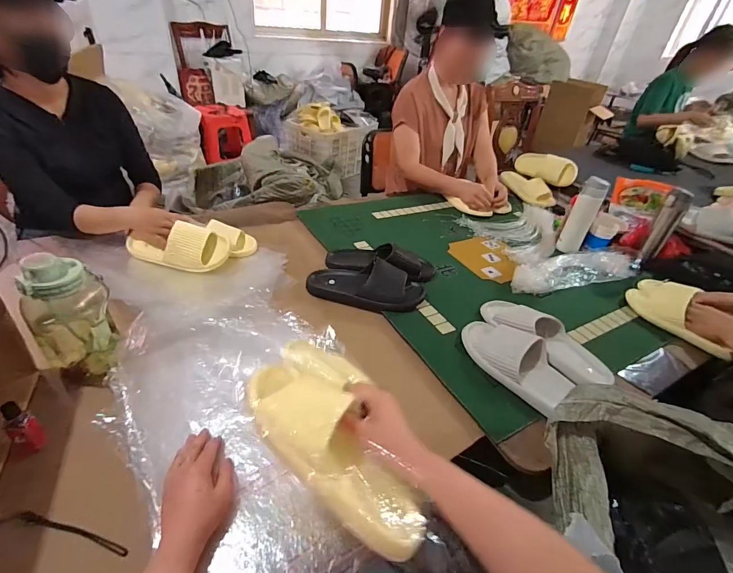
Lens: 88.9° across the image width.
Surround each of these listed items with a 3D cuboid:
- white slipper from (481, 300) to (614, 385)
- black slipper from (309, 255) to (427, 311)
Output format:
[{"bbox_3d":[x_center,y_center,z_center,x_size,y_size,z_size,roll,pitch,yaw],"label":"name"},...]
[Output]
[{"bbox_3d":[0.371,0.104,0.788,0.090,0.077,0.278,-23,46,-33],"label":"white slipper"},{"bbox_3d":[0.000,-0.008,0.868,0.269,0.067,0.110,9,37,3],"label":"black slipper"}]

